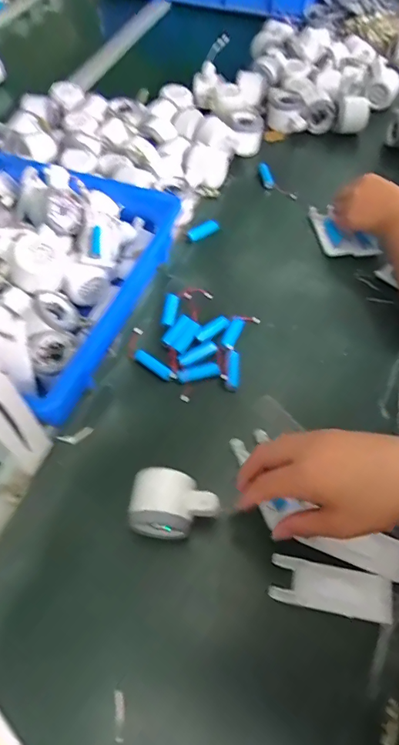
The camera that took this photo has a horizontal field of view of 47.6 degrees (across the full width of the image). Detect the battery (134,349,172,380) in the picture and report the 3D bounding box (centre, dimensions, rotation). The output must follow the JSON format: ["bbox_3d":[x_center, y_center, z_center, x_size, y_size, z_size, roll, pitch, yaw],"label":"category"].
[{"bbox_3d":[-0.057,-0.010,0.550,0.053,0.011,0.013,33,62,19],"label":"battery"}]

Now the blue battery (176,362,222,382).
[{"bbox_3d":[0.000,0.000,0.550,0.051,0.010,0.018,-10,58,-7],"label":"blue battery"}]

